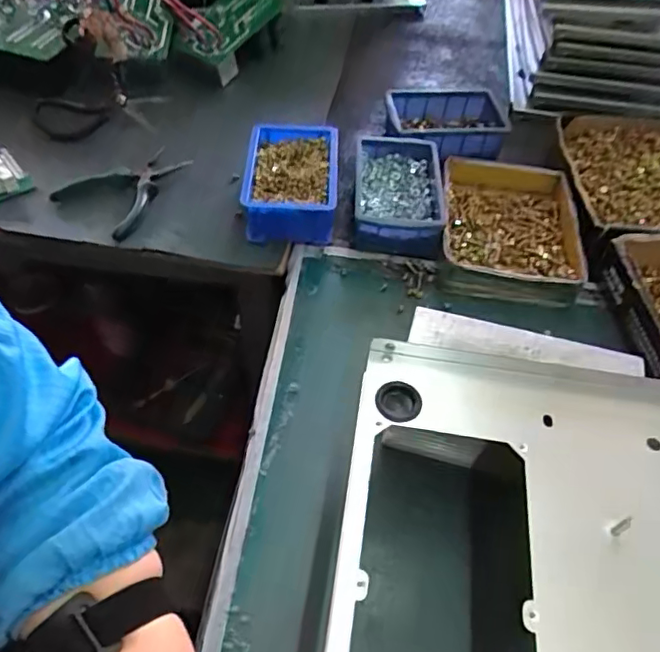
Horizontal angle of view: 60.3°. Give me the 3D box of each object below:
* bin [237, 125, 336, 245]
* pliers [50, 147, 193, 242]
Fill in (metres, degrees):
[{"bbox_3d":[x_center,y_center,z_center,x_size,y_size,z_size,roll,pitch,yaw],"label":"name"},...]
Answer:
[{"bbox_3d":[-0.042,-0.159,0.641,0.101,0.062,0.157,2,52,0],"label":"bin"},{"bbox_3d":[-0.233,-0.165,0.651,0.131,0.019,0.138,33,58,22],"label":"pliers"}]

